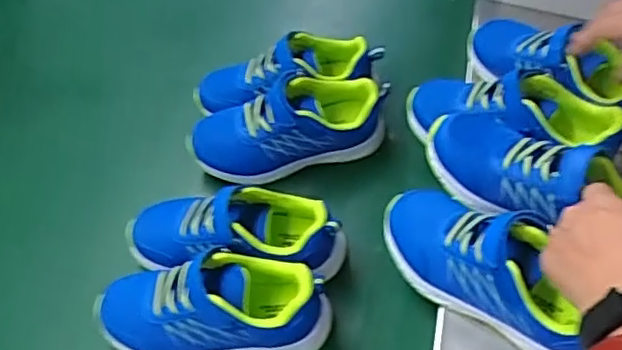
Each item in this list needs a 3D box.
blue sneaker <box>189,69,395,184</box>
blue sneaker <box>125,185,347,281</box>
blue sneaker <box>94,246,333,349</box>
[{"bbox_3d":[-0.024,-0.050,0.642,0.205,0.081,0.081,-11,53,-3],"label":"blue sneaker"},{"bbox_3d":[-0.074,0.062,0.565,0.205,0.075,0.085,4,54,8],"label":"blue sneaker"},{"bbox_3d":[-0.086,0.115,0.524,0.198,0.078,0.075,-2,54,4],"label":"blue sneaker"}]

